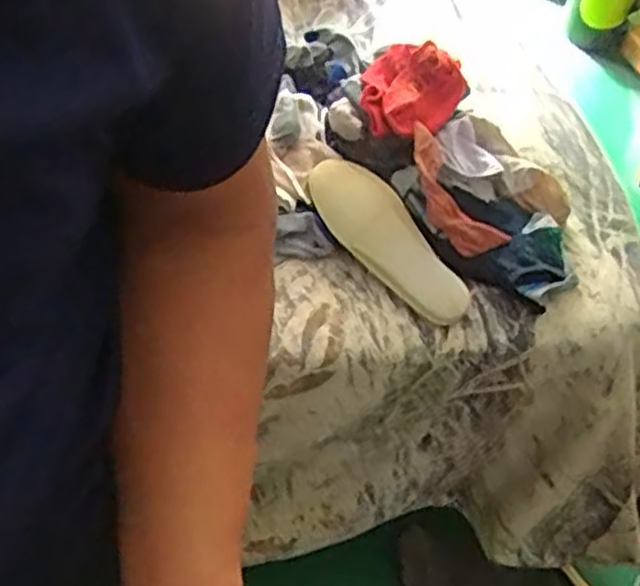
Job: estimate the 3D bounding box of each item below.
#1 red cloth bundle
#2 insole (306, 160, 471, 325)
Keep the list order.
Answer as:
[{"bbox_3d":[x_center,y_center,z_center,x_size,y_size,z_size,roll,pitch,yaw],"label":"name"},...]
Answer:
[{"bbox_3d":[0.110,-0.243,0.903,0.119,0.051,0.117,9,50,2],"label":"red cloth bundle"},{"bbox_3d":[0.075,-0.061,0.864,0.083,0.028,0.234,-35,76,-29],"label":"insole"}]

